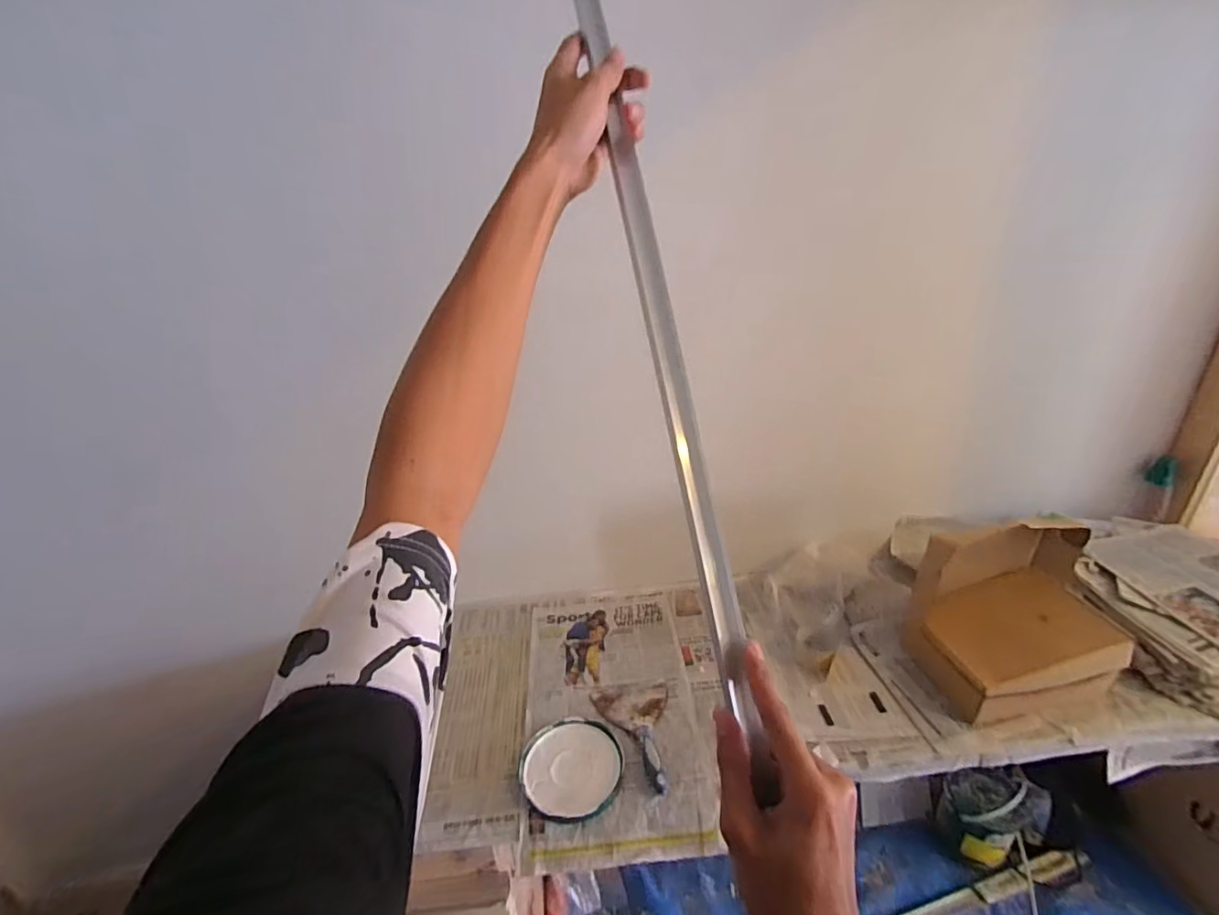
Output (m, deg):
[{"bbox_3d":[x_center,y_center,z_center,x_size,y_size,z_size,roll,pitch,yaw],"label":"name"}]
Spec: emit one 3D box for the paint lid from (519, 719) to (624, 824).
[{"bbox_3d":[-0.064,0.525,0.921,0.166,0.029,0.175,-4,26,2],"label":"paint lid"}]

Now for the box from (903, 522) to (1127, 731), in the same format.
[{"bbox_3d":[0.748,0.272,0.968,0.326,0.260,0.210,-6,26,-3],"label":"box"}]

